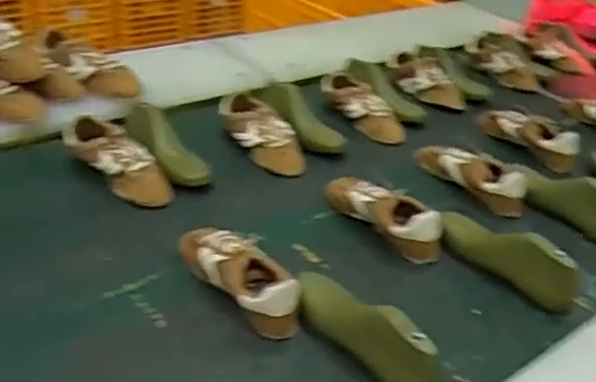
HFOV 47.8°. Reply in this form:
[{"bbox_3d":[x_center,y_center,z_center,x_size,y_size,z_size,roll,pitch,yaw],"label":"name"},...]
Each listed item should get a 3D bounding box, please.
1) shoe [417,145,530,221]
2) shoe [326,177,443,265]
[{"bbox_3d":[0.310,-0.034,1.211,0.083,0.066,0.231,-10,34,-27],"label":"shoe"},{"bbox_3d":[0.129,0.029,1.067,0.077,0.069,0.229,-20,39,-38],"label":"shoe"}]

